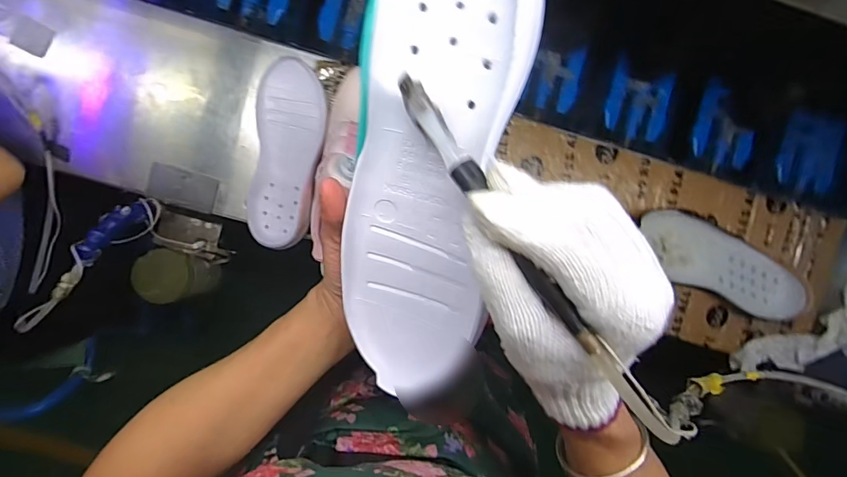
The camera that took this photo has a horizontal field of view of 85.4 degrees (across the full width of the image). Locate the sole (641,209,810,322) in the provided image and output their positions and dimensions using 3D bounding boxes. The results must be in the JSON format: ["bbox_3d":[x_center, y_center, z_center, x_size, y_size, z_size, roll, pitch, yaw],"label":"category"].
[{"bbox_3d":[0.393,0.037,0.609,0.225,0.031,0.081,27,106,-1],"label":"sole"}]

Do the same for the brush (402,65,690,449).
[{"bbox_3d":[0.055,0.008,0.226,0.015,0.014,0.220,-37,84,3],"label":"brush"}]

